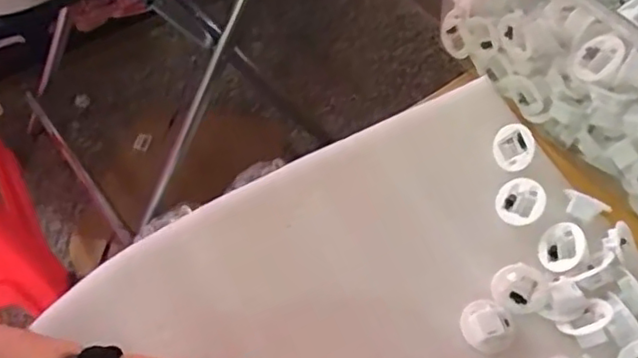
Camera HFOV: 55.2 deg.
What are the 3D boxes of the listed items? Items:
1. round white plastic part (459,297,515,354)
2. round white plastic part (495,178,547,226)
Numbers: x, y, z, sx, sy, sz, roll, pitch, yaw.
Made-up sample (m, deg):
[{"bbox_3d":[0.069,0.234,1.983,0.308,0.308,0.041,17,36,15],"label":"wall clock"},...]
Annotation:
[{"bbox_3d":[0.104,0.088,0.370,0.031,0.017,0.030,2,56,-2],"label":"round white plastic part"},{"bbox_3d":[0.137,0.016,0.413,0.032,0.007,0.031,-22,67,19],"label":"round white plastic part"}]

